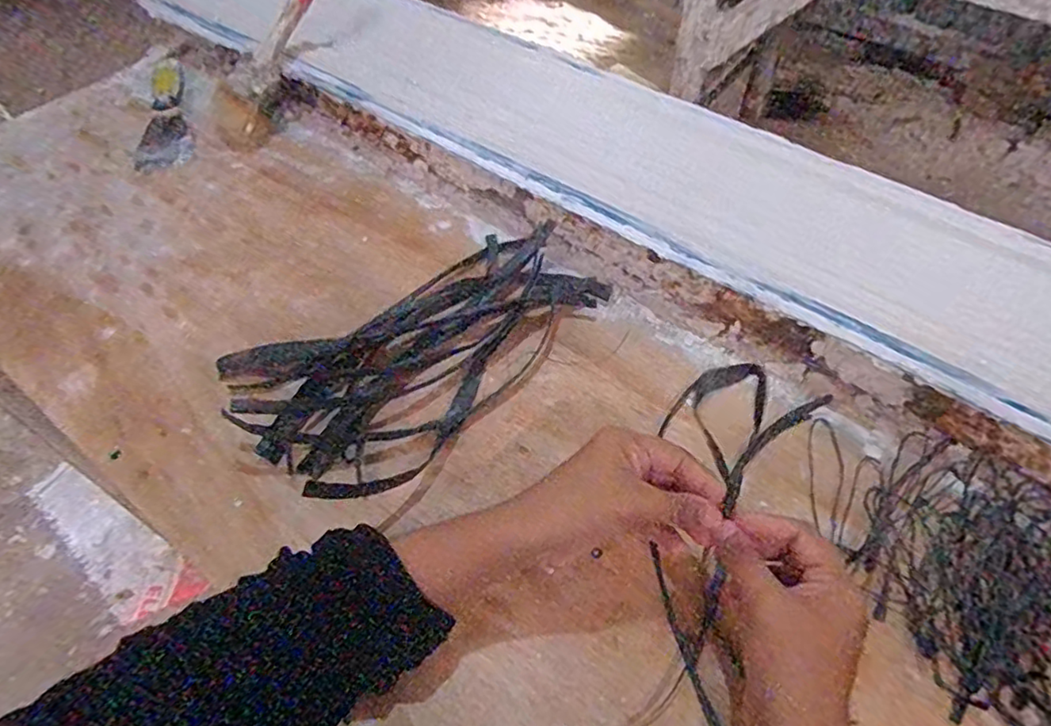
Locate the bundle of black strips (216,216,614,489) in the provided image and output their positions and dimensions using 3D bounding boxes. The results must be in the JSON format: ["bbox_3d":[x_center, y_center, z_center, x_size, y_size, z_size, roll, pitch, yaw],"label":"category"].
[{"bbox_3d":[-0.071,-0.007,0.498,0.294,0.026,0.172,-28,58,-18],"label":"bundle of black strips"}]

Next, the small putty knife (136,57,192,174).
[{"bbox_3d":[-0.406,-0.283,0.711,0.052,0.020,0.192,-14,54,-8],"label":"small putty knife"}]

